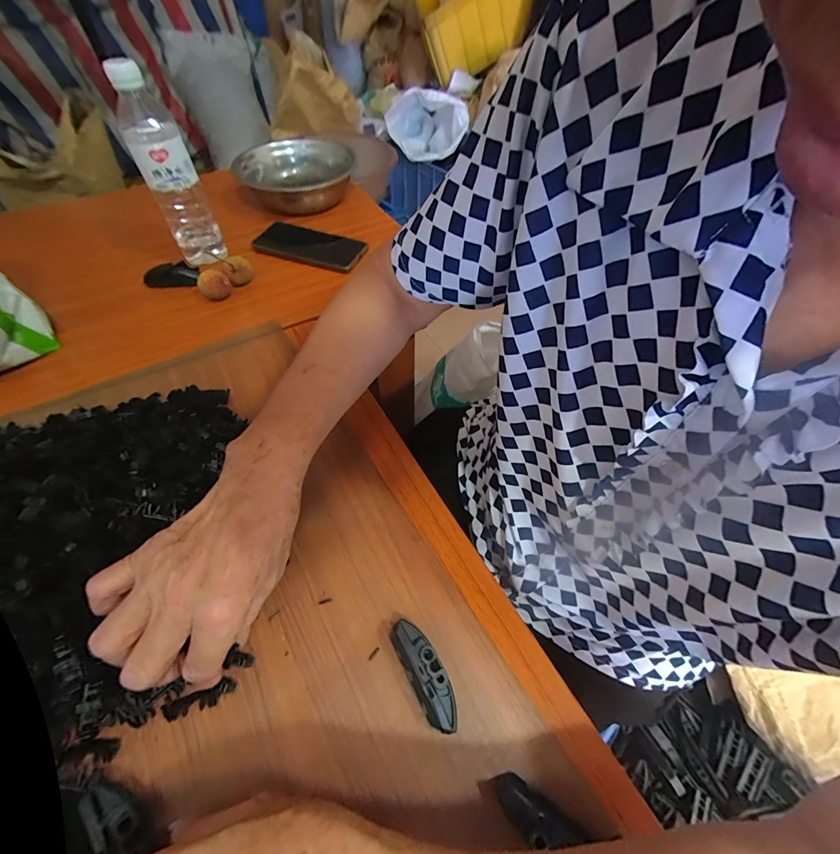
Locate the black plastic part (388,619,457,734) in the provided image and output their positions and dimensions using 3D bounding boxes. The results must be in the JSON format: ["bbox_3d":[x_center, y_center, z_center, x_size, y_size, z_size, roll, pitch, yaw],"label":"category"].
[{"bbox_3d":[0.003,0.167,0.257,0.023,0.024,0.070,-24,59,-19],"label":"black plastic part"}]

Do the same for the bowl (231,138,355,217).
[{"bbox_3d":[-0.207,-0.434,0.650,0.177,0.054,0.184,0,52,1],"label":"bowl"}]

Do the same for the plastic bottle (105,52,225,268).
[{"bbox_3d":[-0.306,-0.308,0.462,0.056,0.208,0.064,-22,55,-15],"label":"plastic bottle"}]

